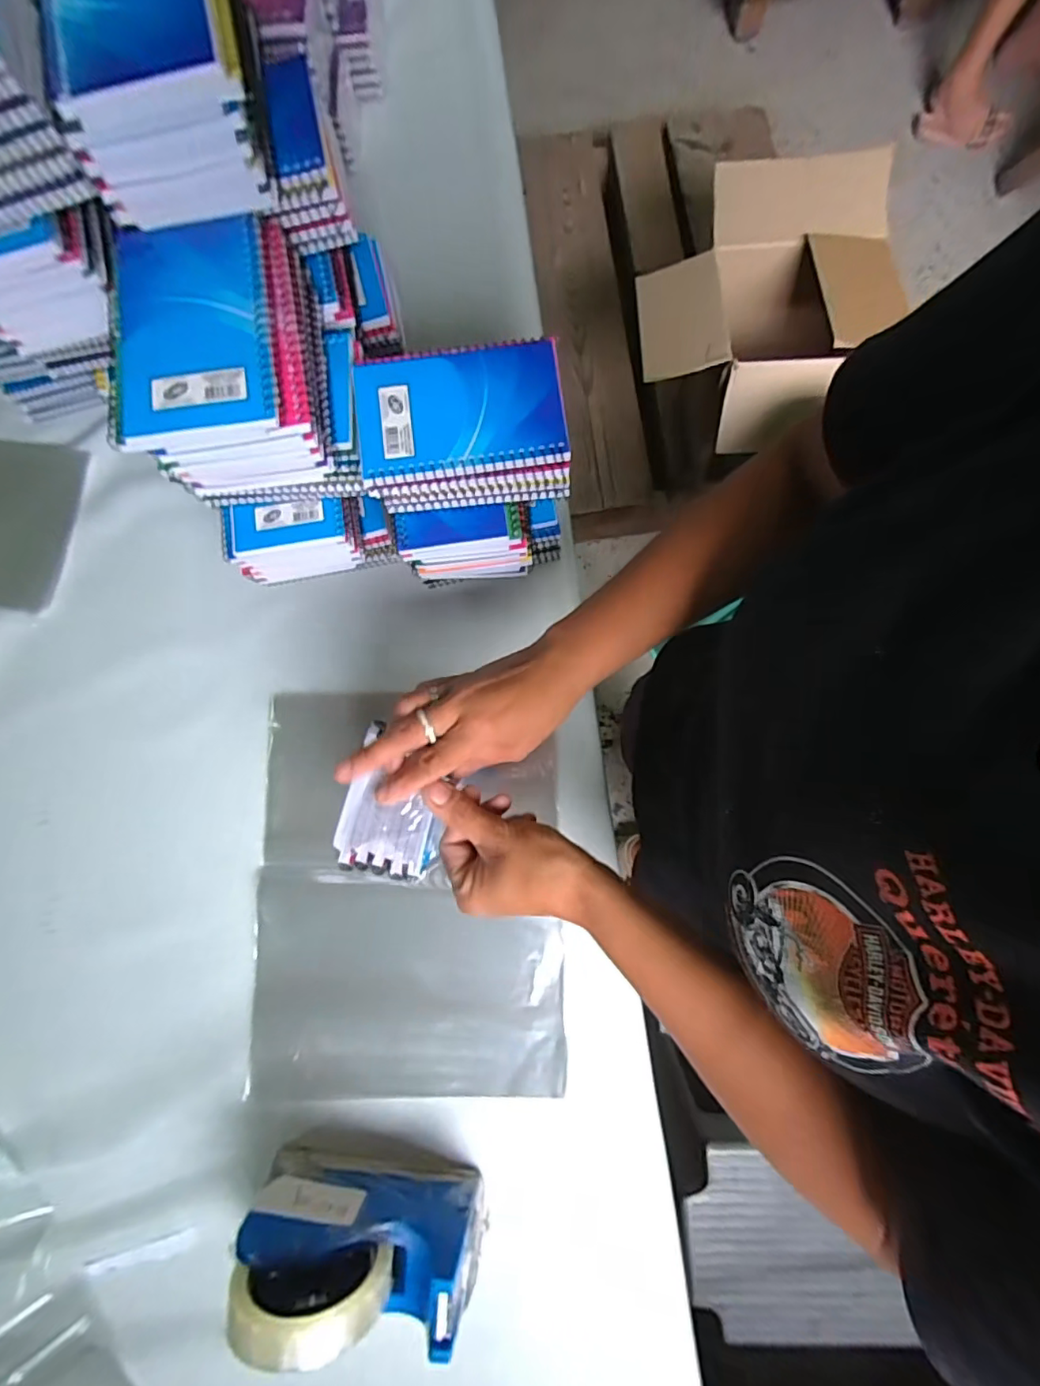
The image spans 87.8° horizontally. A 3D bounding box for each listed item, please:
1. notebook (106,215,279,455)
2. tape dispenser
[{"bbox_3d":[-0.187,-0.205,0.303,0.094,0.012,0.137,-10,80,-1],"label":"notebook"},{"bbox_3d":[-0.108,0.375,0.361,0.158,0.115,0.056,5,80,2],"label":"tape dispenser"}]

